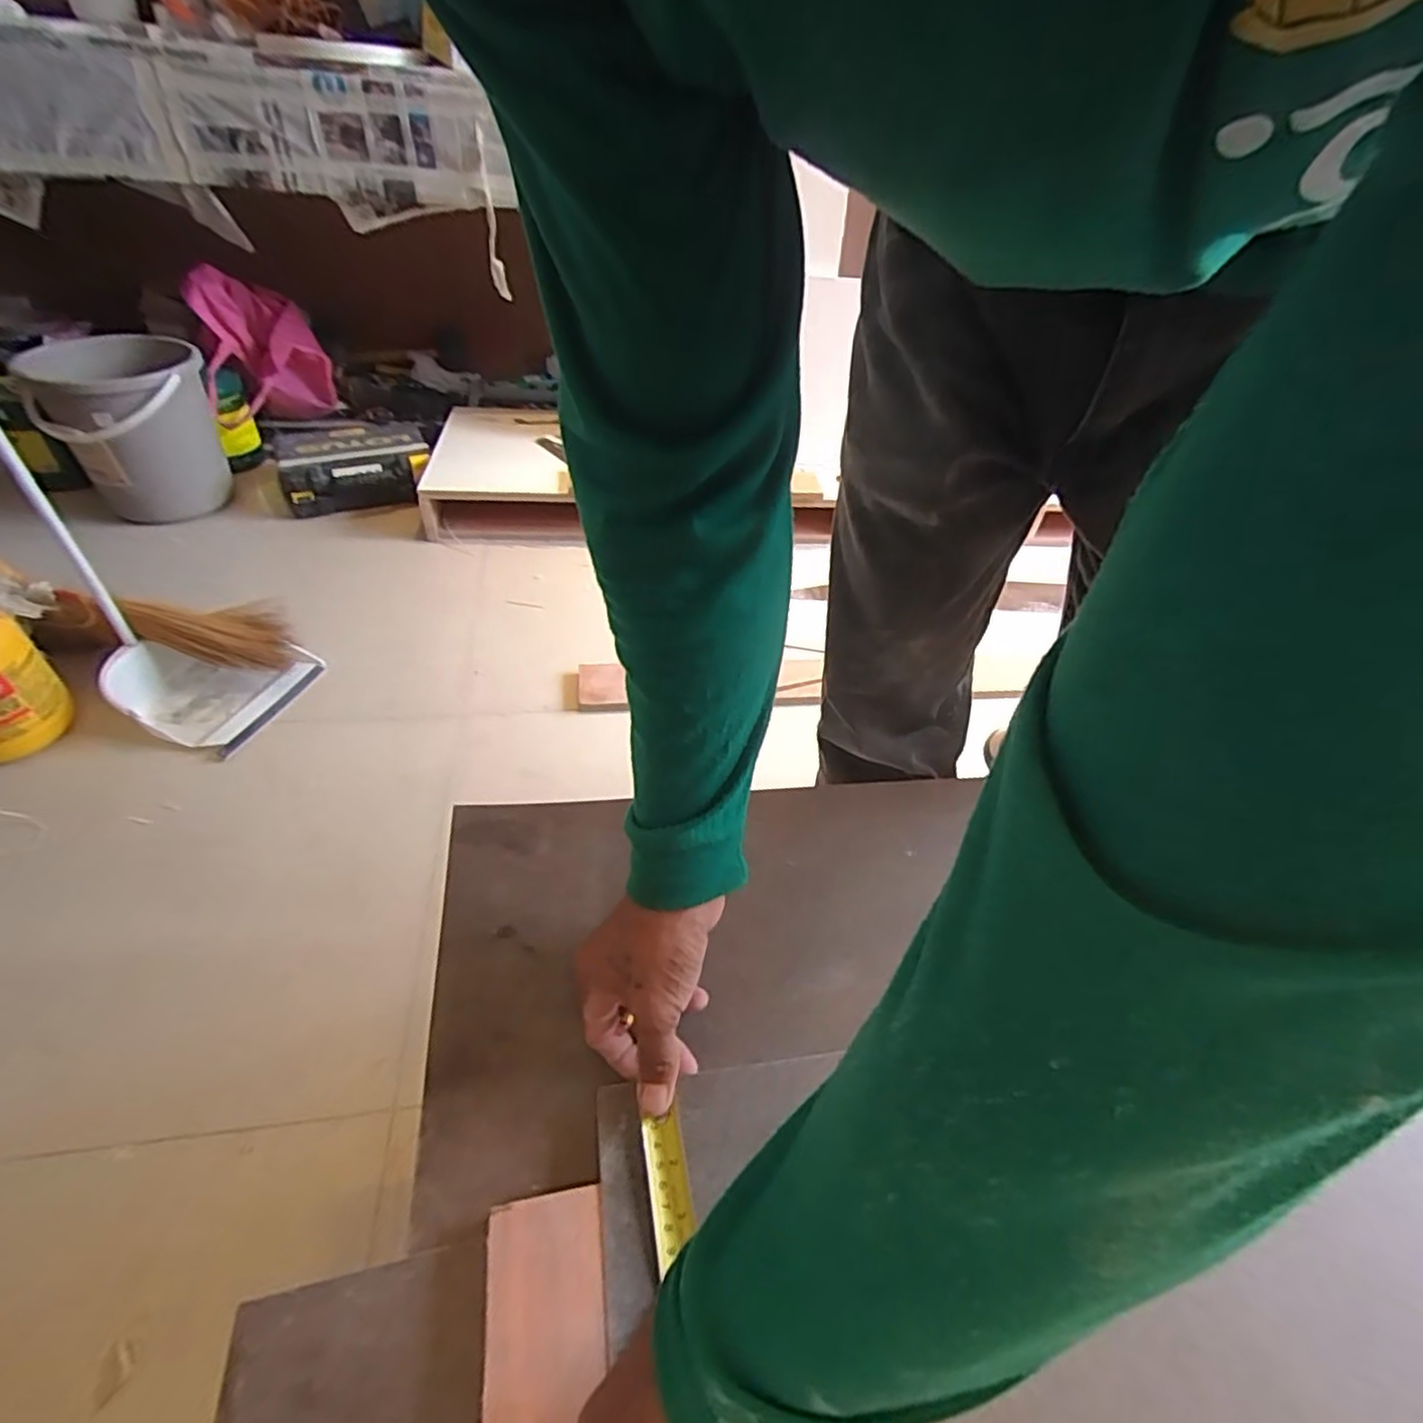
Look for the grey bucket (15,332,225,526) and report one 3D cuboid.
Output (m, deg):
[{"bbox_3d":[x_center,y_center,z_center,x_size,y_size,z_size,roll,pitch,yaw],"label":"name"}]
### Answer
[{"bbox_3d":[-1.190,-0.570,1.408,0.292,0.299,0.264,-1,43,-8],"label":"grey bucket"}]

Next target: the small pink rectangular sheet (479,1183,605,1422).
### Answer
[{"bbox_3d":[-0.086,0.308,0.353,0.059,0.004,0.099,-3,43,-11],"label":"small pink rectangular sheet"}]

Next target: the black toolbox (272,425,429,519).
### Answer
[{"bbox_3d":[-0.831,-0.568,1.615,0.316,0.149,0.290,-18,48,-24],"label":"black toolbox"}]

